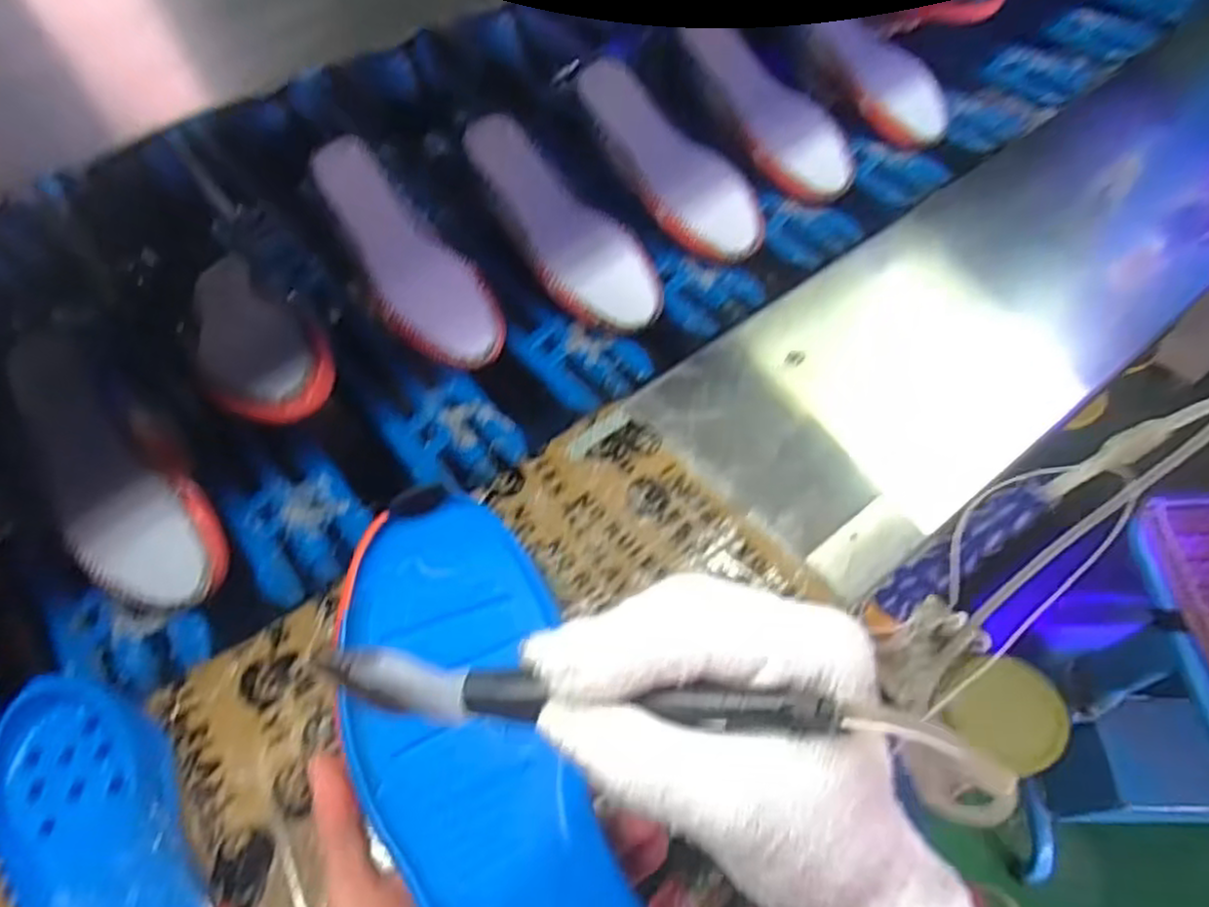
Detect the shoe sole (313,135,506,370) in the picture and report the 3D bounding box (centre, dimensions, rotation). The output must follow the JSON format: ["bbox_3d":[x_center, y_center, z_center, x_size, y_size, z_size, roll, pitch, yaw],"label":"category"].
[{"bbox_3d":[-0.183,-0.182,0.650,0.086,0.023,0.244,-35,86,-19],"label":"shoe sole"}]

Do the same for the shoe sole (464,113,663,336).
[{"bbox_3d":[-0.046,-0.216,0.679,0.090,0.024,0.253,-37,84,-20],"label":"shoe sole"}]

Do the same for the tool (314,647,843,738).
[{"bbox_3d":[-0.012,0.075,0.225,0.160,0.022,0.015,-1,55,14],"label":"tool"}]

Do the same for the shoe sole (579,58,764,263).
[{"bbox_3d":[0.058,-0.290,0.723,0.090,0.028,0.247,-36,83,-20],"label":"shoe sole"}]

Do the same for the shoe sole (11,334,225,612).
[{"bbox_3d":[-0.373,0.014,0.546,0.086,0.044,0.237,-34,82,-18],"label":"shoe sole"}]

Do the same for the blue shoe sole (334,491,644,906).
[{"bbox_3d":[-0.042,0.145,0.287,0.090,0.027,0.264,-21,70,-10],"label":"blue shoe sole"}]

